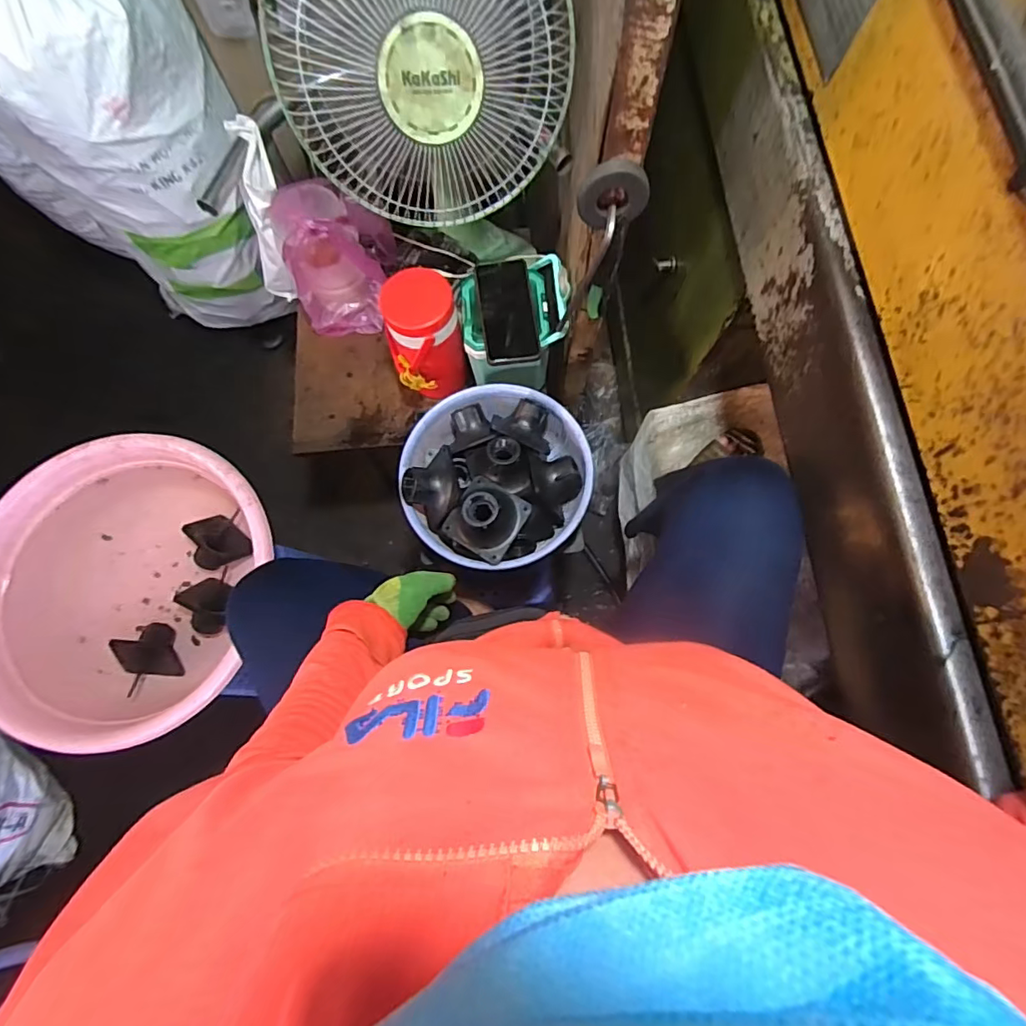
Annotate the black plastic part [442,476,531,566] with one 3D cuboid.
[{"bbox_3d":[-0.035,0.003,0.665,0.091,0.059,0.092,33,78,10],"label":"black plastic part"}]

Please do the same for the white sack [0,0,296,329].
[{"bbox_3d":[-0.670,-0.672,0.979,0.323,0.706,0.300,4,74,2],"label":"white sack"}]

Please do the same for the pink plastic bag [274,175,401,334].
[{"bbox_3d":[-0.287,-0.413,0.857,0.156,0.209,0.142,10,75,4],"label":"pink plastic bag"}]

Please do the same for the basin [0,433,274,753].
[{"bbox_3d":[-0.552,0.106,0.751,0.399,0.131,0.401,0,74,1],"label":"basin"}]

